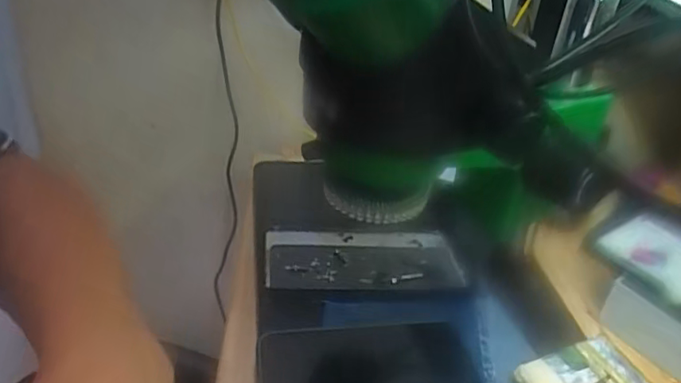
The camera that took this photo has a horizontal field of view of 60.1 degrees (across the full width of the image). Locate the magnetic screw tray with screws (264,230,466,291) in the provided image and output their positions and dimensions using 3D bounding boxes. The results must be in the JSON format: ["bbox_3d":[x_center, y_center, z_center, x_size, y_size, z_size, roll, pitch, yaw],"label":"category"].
[{"bbox_3d":[0.018,0.061,0.511,0.164,0.013,0.078,3,32,-5],"label":"magnetic screw tray with screws"}]

